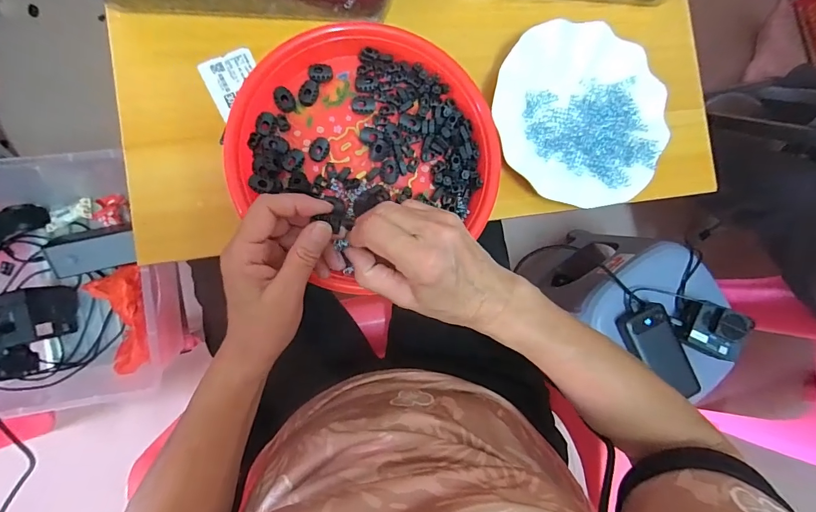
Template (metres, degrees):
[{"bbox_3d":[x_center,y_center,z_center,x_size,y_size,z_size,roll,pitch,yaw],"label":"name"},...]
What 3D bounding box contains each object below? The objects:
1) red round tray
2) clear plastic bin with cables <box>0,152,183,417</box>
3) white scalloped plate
[{"bbox_3d":[-0.036,-0.091,0.369,0.235,0.024,0.240,0,88,-9],"label":"red round tray"},{"bbox_3d":[-0.472,0.030,0.534,0.308,0.157,0.320,-1,89,-9],"label":"clear plastic bin with cables"},{"bbox_3d":[0.178,-0.143,0.405,0.168,0.019,0.181,0,88,-9],"label":"white scalloped plate"}]

